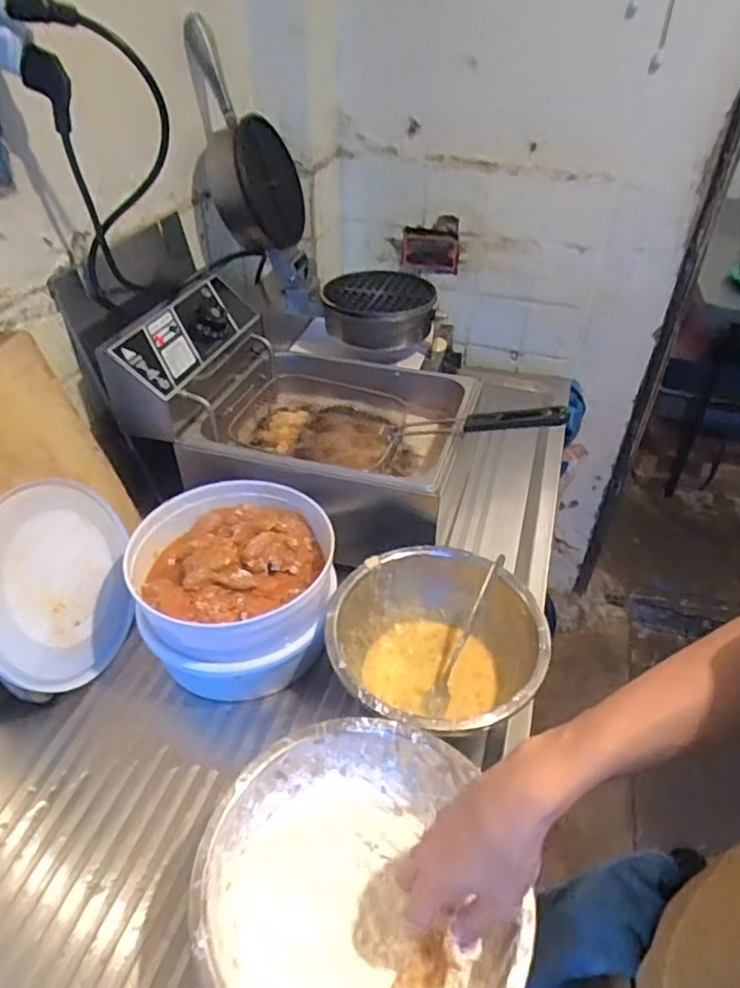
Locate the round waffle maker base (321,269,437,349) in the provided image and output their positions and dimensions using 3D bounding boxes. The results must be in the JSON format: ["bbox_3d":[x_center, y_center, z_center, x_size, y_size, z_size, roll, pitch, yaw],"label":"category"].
[{"bbox_3d":[0.015,-0.291,0.995,0.170,0.074,0.166,1,39,-1],"label":"round waffle maker base"}]

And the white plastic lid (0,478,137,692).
[{"bbox_3d":[-0.316,0.090,0.634,0.015,0.201,0.194,-9,-2,21],"label":"white plastic lid"}]

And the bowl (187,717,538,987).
[{"bbox_3d":[-0.009,0.307,0.469,0.220,0.110,0.222,1,39,-1],"label":"bowl"}]

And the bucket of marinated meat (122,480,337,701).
[{"bbox_3d":[-0.144,0.111,0.677,0.204,0.138,0.209,-1,39,-4],"label":"bucket of marinated meat"}]

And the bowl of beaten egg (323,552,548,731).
[{"bbox_3d":[0.065,0.166,0.634,0.205,0.102,0.204,1,39,-1],"label":"bowl of beaten egg"}]

